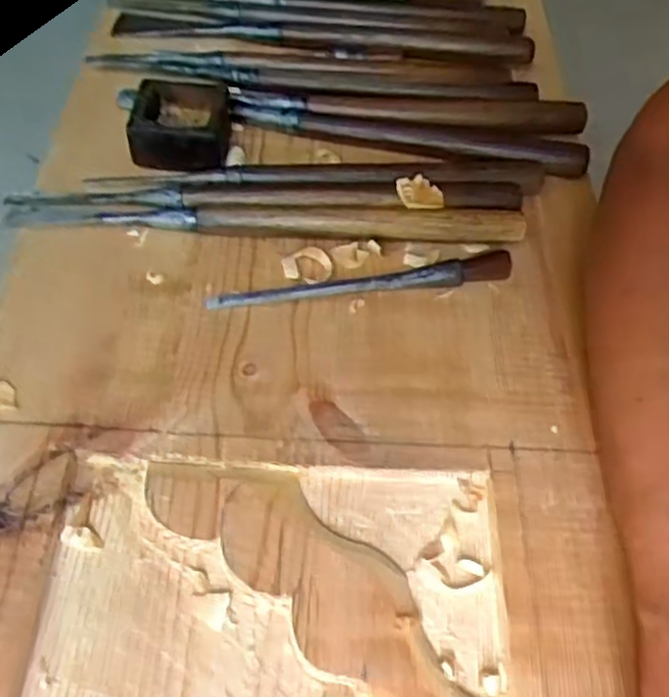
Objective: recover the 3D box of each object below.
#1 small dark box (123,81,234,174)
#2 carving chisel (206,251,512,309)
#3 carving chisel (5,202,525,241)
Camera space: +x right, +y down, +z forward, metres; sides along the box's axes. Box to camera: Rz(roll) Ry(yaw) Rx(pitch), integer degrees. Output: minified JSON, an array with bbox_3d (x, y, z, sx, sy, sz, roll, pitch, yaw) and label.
[{"bbox_3d":[-0.081,-0.120,0.391,0.047,0.027,0.050,3,55,-2],"label":"small dark box"},{"bbox_3d":[0.014,-0.031,0.346,0.144,0.014,0.009,-7,56,-9],"label":"carving chisel"},{"bbox_3d":[-0.033,-0.066,0.364,0.250,0.016,0.018,2,55,-3],"label":"carving chisel"}]

